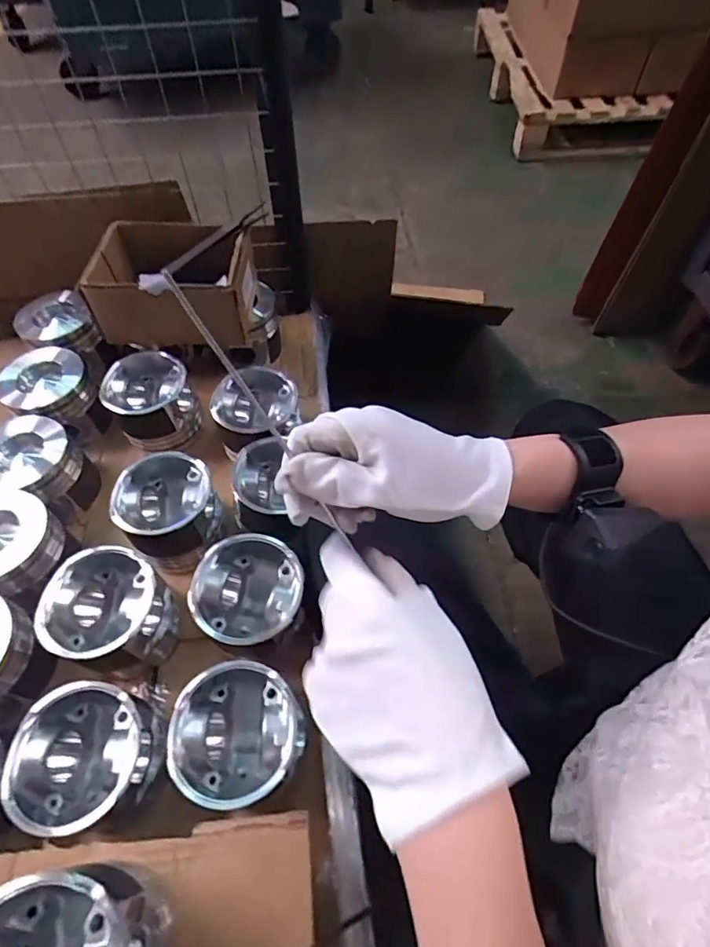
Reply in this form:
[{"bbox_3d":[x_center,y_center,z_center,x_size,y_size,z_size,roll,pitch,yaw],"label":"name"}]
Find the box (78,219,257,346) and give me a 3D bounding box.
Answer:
[{"bbox_3d":[-0.247,-0.273,0.712,0.199,0.120,0.162,1,57,2],"label":"box"}]

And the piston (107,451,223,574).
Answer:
[{"bbox_3d":[-0.222,0.045,0.598,0.116,0.087,0.114,39,66,24],"label":"piston"}]

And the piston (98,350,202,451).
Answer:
[{"bbox_3d":[-0.285,-0.102,0.698,0.113,0.082,0.115,-25,60,-14],"label":"piston"}]

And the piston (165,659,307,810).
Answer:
[{"bbox_3d":[-0.103,0.249,0.469,0.109,0.106,0.107,8,57,7],"label":"piston"}]

